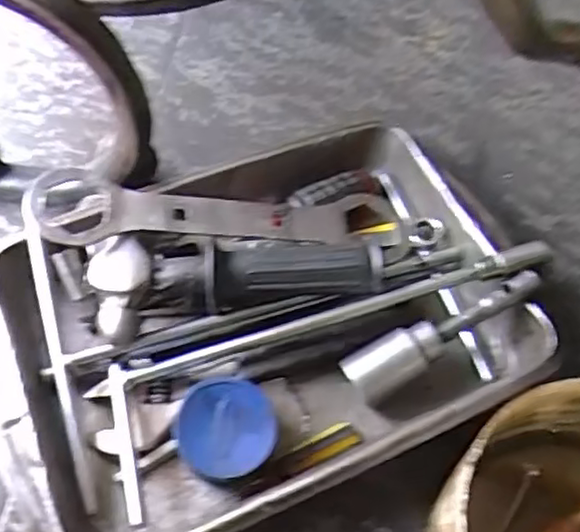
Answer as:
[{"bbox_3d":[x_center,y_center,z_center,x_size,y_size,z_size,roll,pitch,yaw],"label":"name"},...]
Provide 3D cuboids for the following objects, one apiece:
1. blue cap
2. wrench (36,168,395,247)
[{"bbox_3d":[-0.039,0.098,0.418,0.059,0.016,0.055,0,81,-2],"label":"blue cap"},{"bbox_3d":[-0.046,-0.035,0.497,0.263,0.020,0.047,3,56,-18],"label":"wrench"}]

